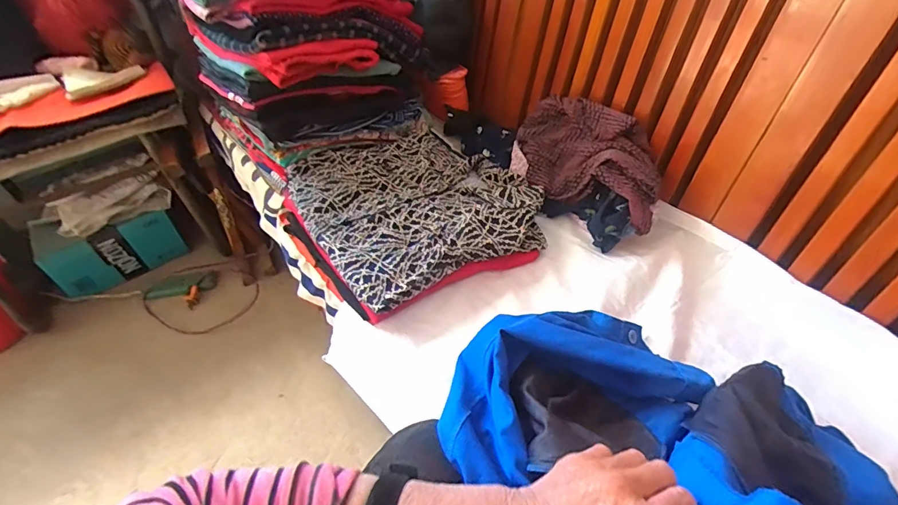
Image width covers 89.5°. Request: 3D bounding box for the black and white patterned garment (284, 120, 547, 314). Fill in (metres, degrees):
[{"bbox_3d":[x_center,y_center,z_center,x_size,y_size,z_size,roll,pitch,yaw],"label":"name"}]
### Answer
[{"bbox_3d":[-0.055,-0.091,0.727,0.344,0.051,0.366,-25,49,-20],"label":"black and white patterned garment"}]

